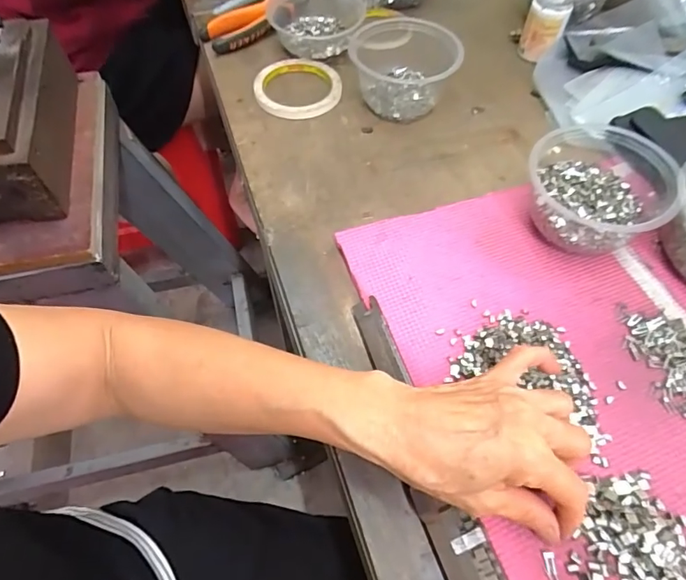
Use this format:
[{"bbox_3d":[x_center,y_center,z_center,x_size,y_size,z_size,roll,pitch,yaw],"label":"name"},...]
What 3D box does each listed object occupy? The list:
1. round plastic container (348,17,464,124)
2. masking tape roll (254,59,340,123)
[{"bbox_3d":[0.067,-0.252,0.530,0.106,0.061,0.139,-8,58,-2],"label":"round plastic container"},{"bbox_3d":[-0.051,-0.232,0.544,0.095,0.020,0.094,-1,58,2],"label":"masking tape roll"}]

